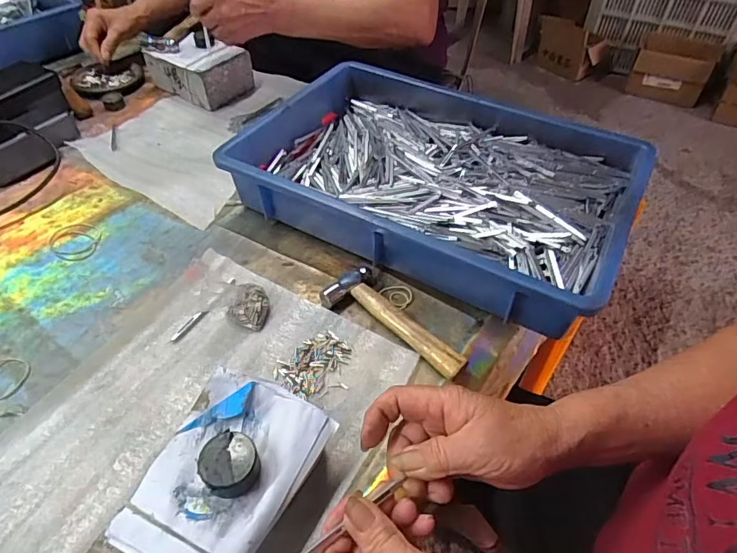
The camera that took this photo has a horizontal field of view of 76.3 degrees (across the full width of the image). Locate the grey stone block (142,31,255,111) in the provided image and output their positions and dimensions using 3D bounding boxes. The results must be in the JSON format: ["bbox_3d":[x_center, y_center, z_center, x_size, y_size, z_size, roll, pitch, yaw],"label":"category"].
[{"bbox_3d":[-0.281,-0.347,0.775,0.160,0.072,0.099,25,53,21],"label":"grey stone block"}]

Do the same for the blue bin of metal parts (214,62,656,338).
[{"bbox_3d":[0.076,-0.117,0.565,0.422,0.088,0.278,24,52,20],"label":"blue bin of metal parts"}]

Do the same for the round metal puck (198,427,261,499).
[{"bbox_3d":[-0.094,0.128,0.321,0.036,0.022,0.037,0,48,0],"label":"round metal puck"}]

